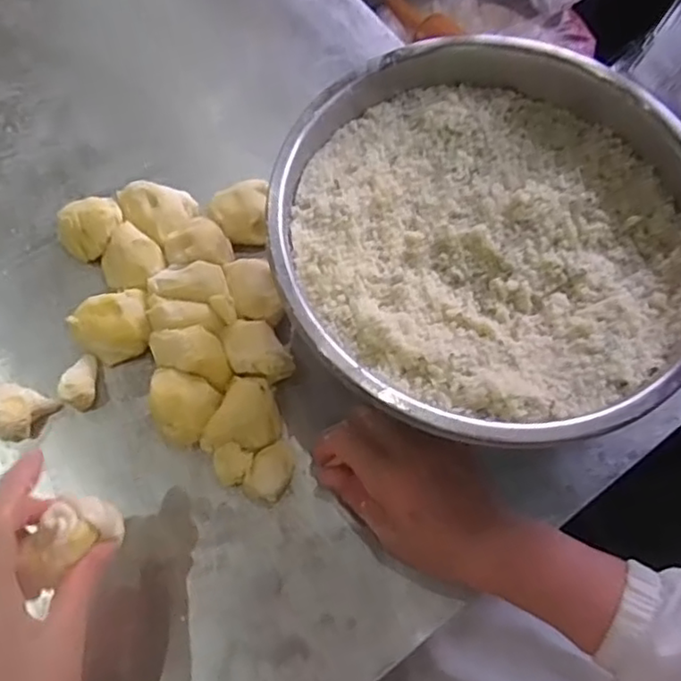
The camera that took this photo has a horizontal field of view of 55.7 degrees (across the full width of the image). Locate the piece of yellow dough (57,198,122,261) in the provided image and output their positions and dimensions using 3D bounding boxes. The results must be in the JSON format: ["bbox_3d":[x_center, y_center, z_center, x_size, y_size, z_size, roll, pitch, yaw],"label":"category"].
[{"bbox_3d":[-0.190,-0.084,0.499,0.048,0.040,0.037,-30,72,-13],"label":"piece of yellow dough"}]

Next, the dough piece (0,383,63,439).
[{"bbox_3d":[-0.223,0.051,0.444,0.034,0.038,0.036,18,68,5],"label":"dough piece"}]

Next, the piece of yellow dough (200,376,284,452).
[{"bbox_3d":[-0.063,0.057,0.443,0.042,0.033,0.056,28,70,9],"label":"piece of yellow dough"}]

